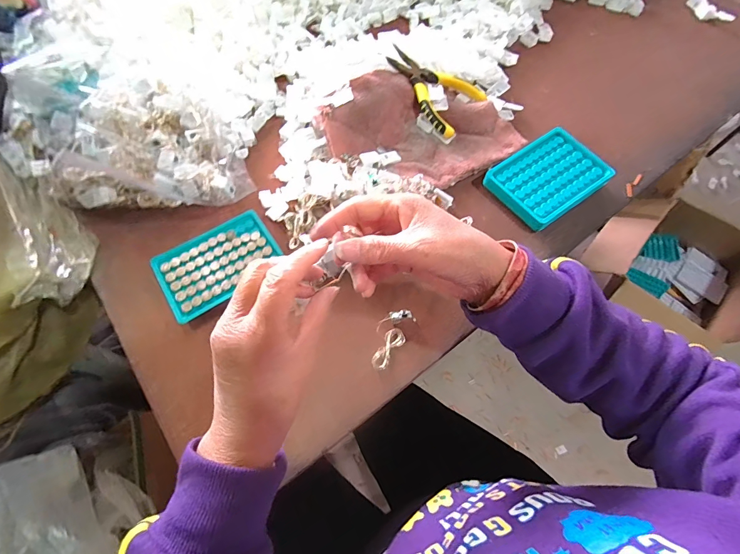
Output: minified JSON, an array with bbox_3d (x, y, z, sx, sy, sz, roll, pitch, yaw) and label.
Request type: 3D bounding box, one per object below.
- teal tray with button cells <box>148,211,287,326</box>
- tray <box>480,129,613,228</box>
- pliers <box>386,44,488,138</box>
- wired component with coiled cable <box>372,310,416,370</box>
[{"bbox_3d":[-0.175,-0.018,0.420,0.131,0.007,0.096,-34,69,-15],"label":"teal tray with button cells"},{"bbox_3d":[0.222,-0.126,0.457,0.129,0.026,0.100,-34,69,-15],"label":"tray"},{"bbox_3d":[0.081,-0.265,0.504,0.141,0.014,0.089,40,71,4],"label":"pliers"},{"bbox_3d":[0.020,0.062,0.375,0.031,0.014,0.067,26,67,12],"label":"wired component with coiled cable"}]

